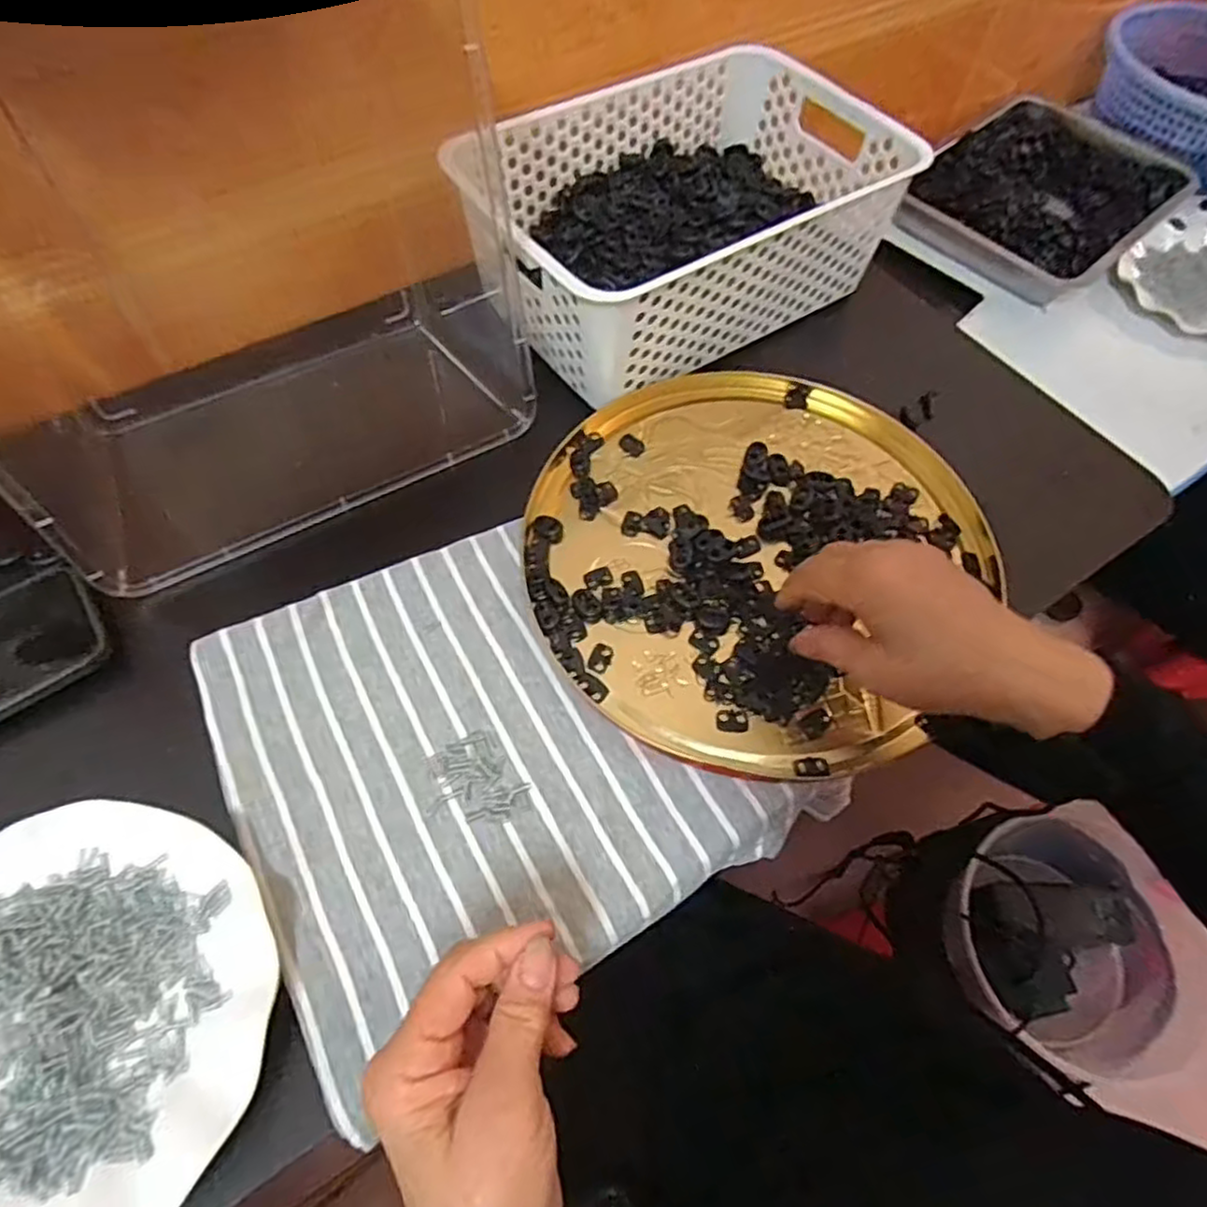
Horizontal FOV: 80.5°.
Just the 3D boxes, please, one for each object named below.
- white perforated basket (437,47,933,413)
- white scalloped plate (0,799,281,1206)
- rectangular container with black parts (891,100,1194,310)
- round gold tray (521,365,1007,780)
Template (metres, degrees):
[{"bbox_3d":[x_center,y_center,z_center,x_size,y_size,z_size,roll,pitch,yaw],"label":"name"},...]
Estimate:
[{"bbox_3d":[0.056,-0.296,0.541,0.301,0.096,0.201,-30,66,-18],"label":"white perforated basket"},{"bbox_3d":[-0.238,0.186,0.311,0.176,0.021,0.177,1,61,-2],"label":"white scalloped plate"},{"bbox_3d":[0.503,-0.473,0.816,0.233,0.044,0.323,41,67,19],"label":"rectangular container with black parts"},{"bbox_3d":[0.095,-0.044,0.461,0.271,0.013,0.291,1,61,-2],"label":"round gold tray"}]

